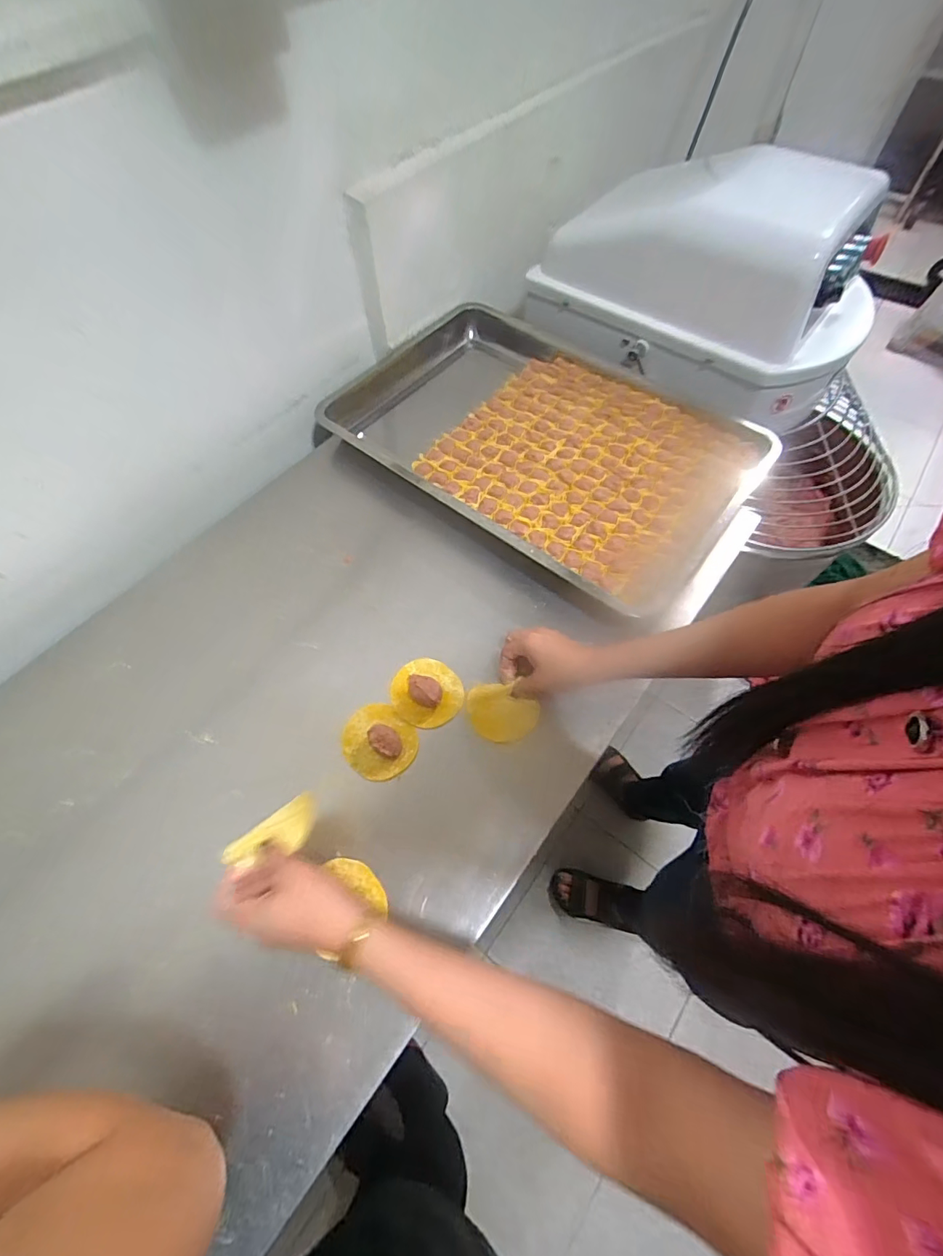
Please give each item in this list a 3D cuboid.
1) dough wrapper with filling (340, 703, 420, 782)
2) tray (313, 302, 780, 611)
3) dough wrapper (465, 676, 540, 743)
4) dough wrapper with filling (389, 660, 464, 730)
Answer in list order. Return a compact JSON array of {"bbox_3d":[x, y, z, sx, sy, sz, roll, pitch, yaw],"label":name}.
[{"bbox_3d":[-0.104,0.122,0.534,0.085,0.028,0.074,38,68,20],"label":"dough wrapper with filling"},{"bbox_3d":[0.091,-0.293,0.753,0.614,0.061,0.400,37,68,19],"label":"tray"},{"bbox_3d":[0.036,0.093,0.553,0.075,0.009,0.069,-17,62,-8],"label":"dough wrapper"},{"bbox_3d":[-0.052,0.073,0.565,0.083,0.034,0.079,-1,61,1],"label":"dough wrapper with filling"}]

